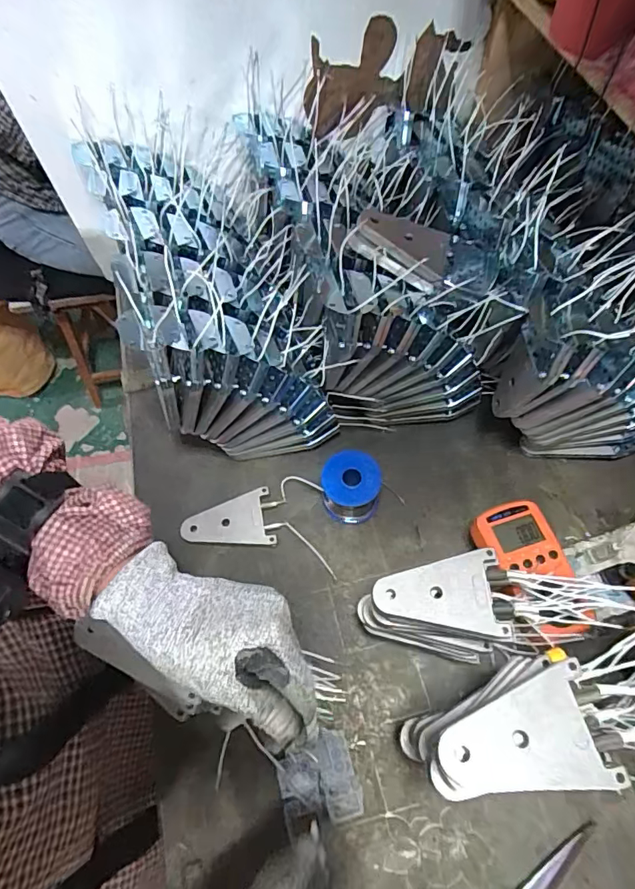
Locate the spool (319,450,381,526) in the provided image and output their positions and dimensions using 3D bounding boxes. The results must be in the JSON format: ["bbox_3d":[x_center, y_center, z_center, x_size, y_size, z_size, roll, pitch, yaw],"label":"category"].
[{"bbox_3d":[0.037,0.050,0.548,0.064,0.063,0.067,5,63,6],"label":"spool"}]

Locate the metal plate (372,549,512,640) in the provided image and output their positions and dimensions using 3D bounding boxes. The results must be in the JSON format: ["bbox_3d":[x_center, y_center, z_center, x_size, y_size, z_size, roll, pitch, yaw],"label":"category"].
[{"bbox_3d":[0.097,0.119,0.394,0.100,0.008,0.063,-1,62,3],"label":"metal plate"}]

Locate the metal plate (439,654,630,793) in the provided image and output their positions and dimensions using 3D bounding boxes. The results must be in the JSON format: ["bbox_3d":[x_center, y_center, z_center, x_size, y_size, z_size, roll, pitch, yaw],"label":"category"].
[{"bbox_3d":[0.122,0.177,0.295,0.097,0.010,0.064,-13,62,-3],"label":"metal plate"}]

